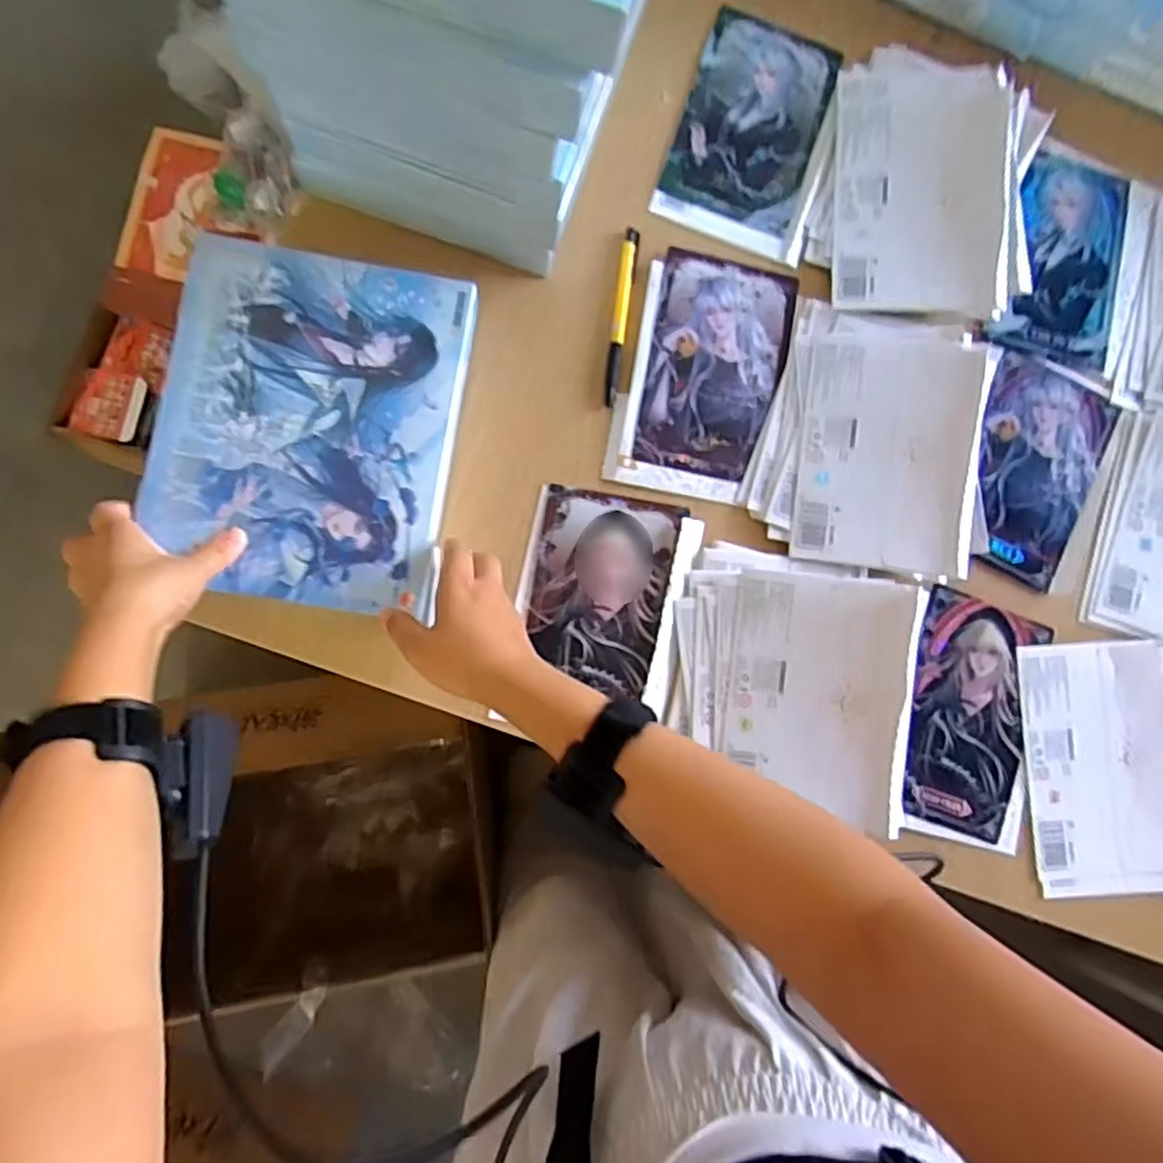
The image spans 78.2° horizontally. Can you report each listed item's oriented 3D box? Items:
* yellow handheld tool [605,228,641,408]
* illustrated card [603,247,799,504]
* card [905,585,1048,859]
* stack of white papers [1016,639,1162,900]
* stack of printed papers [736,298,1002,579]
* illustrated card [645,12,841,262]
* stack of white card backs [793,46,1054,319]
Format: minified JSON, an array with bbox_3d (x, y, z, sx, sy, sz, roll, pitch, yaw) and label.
[{"bbox_3d":[0.029,-0.204,0.547,0.014,0.008,0.141,10,85,-5],"label":"yellow handheld tool"},{"bbox_3d":[0.094,-0.159,0.551,0.115,0.006,0.190,14,83,-6],"label":"illustrated card"},{"bbox_3d":[0.296,0.105,0.543,0.102,0.008,0.178,14,84,-5],"label":"card"},{"bbox_3d":[0.401,0.143,0.546,0.127,0.009,0.188,-2,87,-2],"label":"stack of white papers"},{"bbox_3d":[0.226,-0.106,0.534,0.164,0.040,0.199,20,84,-4],"label":"stack of printed papers"},{"bbox_3d":[0.136,-0.361,0.574,0.112,0.004,0.190,17,83,-2],"label":"illustrated card"},{"bbox_3d":[0.272,-0.315,0.557,0.167,0.045,0.228,14,84,-5],"label":"stack of white card backs"}]

